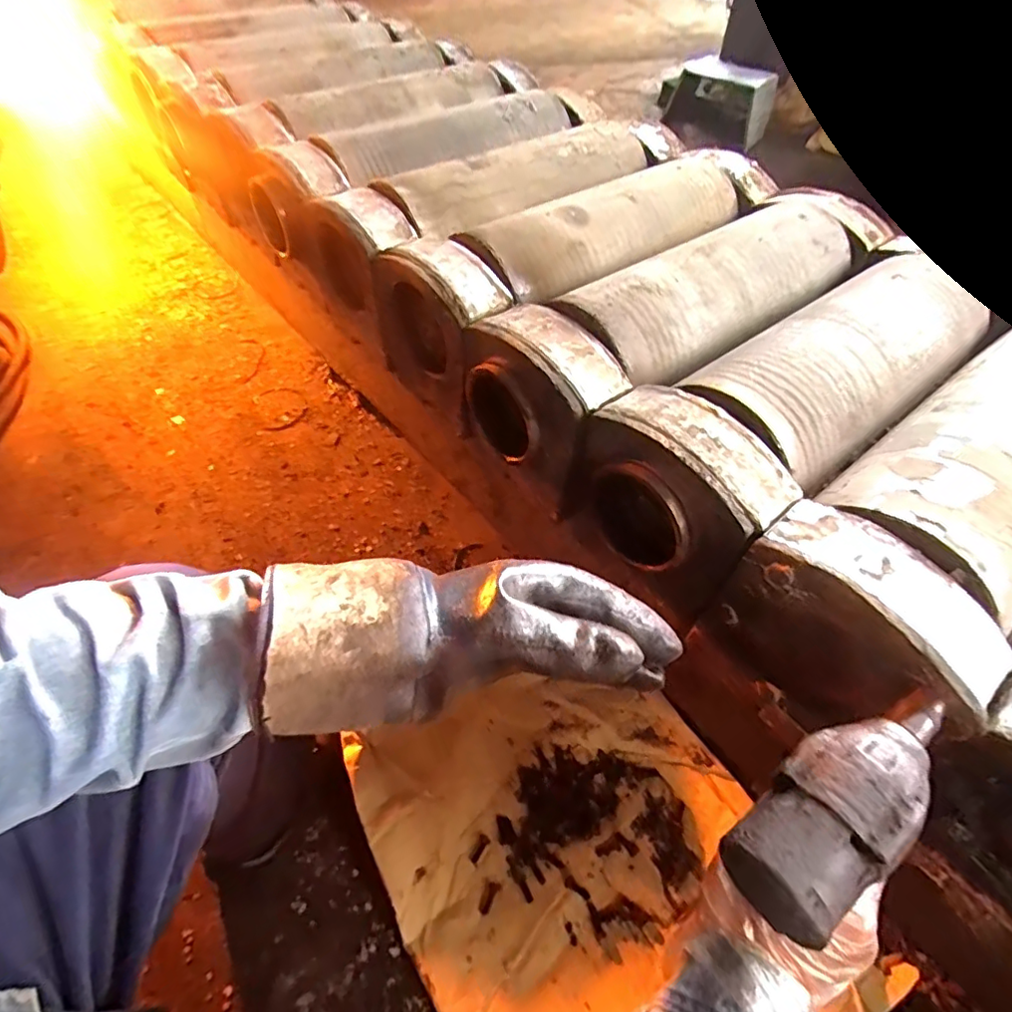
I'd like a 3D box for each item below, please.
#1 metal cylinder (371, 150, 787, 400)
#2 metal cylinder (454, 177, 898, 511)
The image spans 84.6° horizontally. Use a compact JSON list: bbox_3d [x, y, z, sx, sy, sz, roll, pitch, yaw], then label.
[{"bbox_3d":[0.114,-0.317,0.705,0.547,0.147,0.161,-31,60,-24],"label":"metal cylinder"},{"bbox_3d":[0.219,-0.208,0.627,0.565,0.144,0.156,-29,59,-23],"label":"metal cylinder"}]

